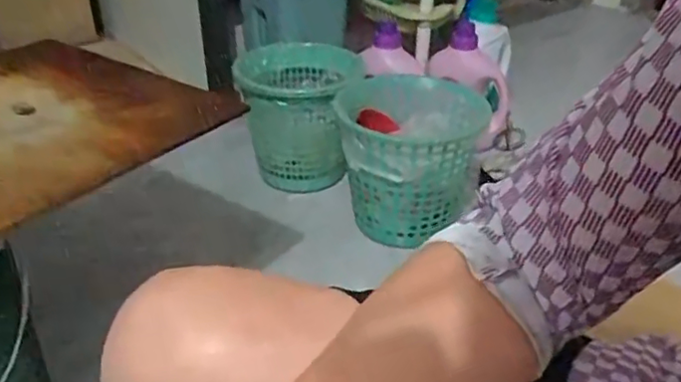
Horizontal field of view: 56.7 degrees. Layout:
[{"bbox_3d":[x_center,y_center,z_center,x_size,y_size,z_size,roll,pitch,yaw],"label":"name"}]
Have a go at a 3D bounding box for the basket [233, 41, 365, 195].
[{"bbox_3d":[-0.083,-0.141,1.277,0.240,0.236,0.248,-1,32,-4],"label":"basket"}]

